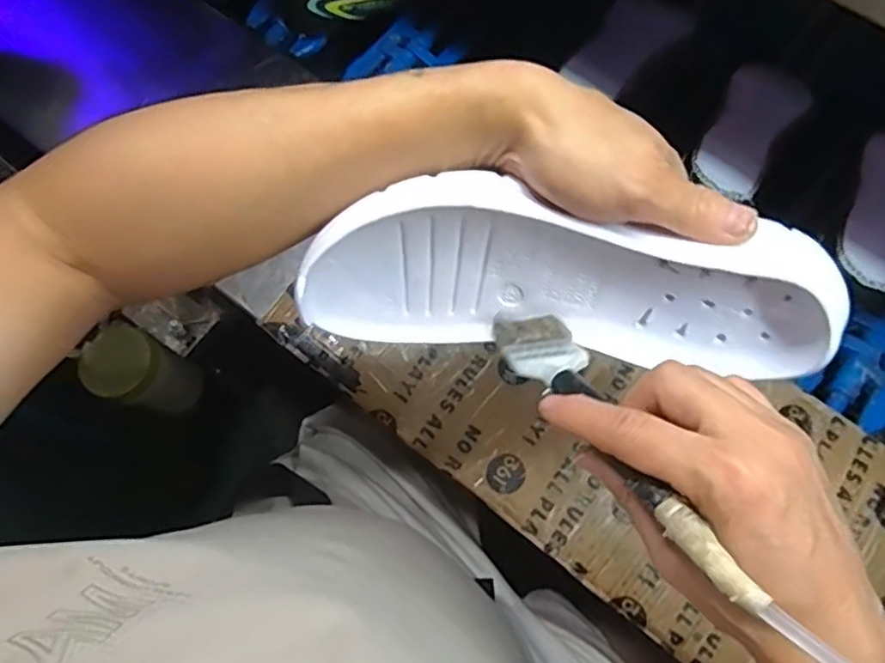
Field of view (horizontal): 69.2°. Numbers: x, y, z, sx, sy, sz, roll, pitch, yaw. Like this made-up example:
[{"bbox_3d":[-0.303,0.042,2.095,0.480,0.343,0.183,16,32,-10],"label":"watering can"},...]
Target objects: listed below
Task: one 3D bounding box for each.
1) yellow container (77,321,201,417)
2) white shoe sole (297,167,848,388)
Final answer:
[{"bbox_3d":[-0.322,0.045,0.692,0.075,0.130,0.070,24,77,8],"label":"yellow container"},{"bbox_3d":[0.062,-0.018,0.329,0.267,0.096,0.053,9,42,7],"label":"white shoe sole"}]

